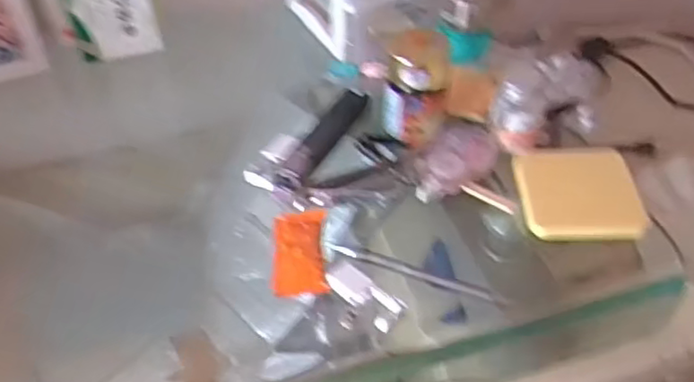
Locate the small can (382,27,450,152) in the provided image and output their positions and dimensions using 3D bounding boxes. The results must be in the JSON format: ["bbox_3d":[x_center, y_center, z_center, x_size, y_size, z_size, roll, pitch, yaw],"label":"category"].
[{"bbox_3d":[0.056,-0.082,0.529,0.049,0.079,0.046,-1,45,1],"label":"small can"}]

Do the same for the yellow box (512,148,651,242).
[{"bbox_3d":[0.178,0.001,0.507,0.087,0.013,0.093,0,45,3],"label":"yellow box"}]

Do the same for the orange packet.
[{"bbox_3d":[-0.034,0.043,0.479,0.038,0.013,0.074,-3,45,-1],"label":"orange packet"}]

